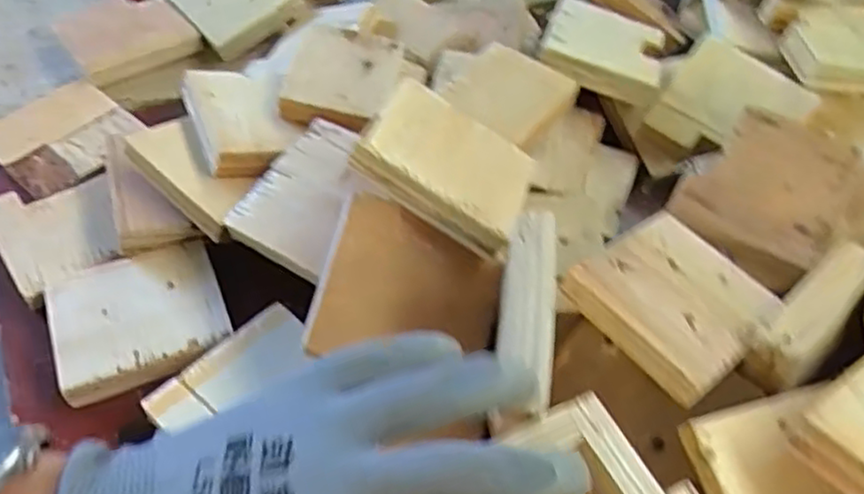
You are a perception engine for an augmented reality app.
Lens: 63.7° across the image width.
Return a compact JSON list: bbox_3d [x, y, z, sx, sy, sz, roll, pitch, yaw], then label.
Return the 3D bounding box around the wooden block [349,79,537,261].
[{"bbox_3d":[0.011,-0.046,0.374,0.092,0.021,0.077,35,45,-11],"label":"wooden block"}]

